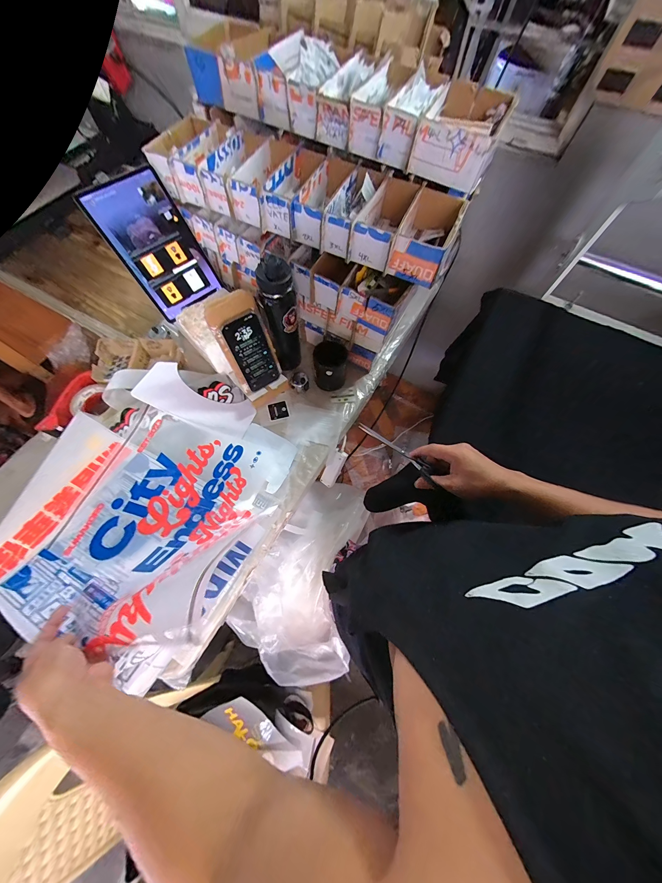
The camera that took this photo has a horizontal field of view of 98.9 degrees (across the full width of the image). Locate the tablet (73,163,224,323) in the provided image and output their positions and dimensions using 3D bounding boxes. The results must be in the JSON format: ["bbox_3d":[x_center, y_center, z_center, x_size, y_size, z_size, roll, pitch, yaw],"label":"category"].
[{"bbox_3d":[-0.370,-0.417,0.611,0.161,0.235,0.011,-41,36,-15],"label":"tablet"}]

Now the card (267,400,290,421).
[{"bbox_3d":[-0.130,-0.077,0.697,0.046,0.004,0.049,-16,64,-8],"label":"card"}]

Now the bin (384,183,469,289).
[{"bbox_3d":[0.181,-0.383,0.526,0.094,0.066,0.183,22,68,7],"label":"bin"}]

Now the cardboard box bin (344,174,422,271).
[{"bbox_3d":[0.102,-0.417,0.539,0.087,0.071,0.190,21,68,6],"label":"cardboard box bin"}]

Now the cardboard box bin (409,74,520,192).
[{"bbox_3d":[0.238,-0.557,0.519,0.130,0.076,0.168,26,69,8],"label":"cardboard box bin"}]

